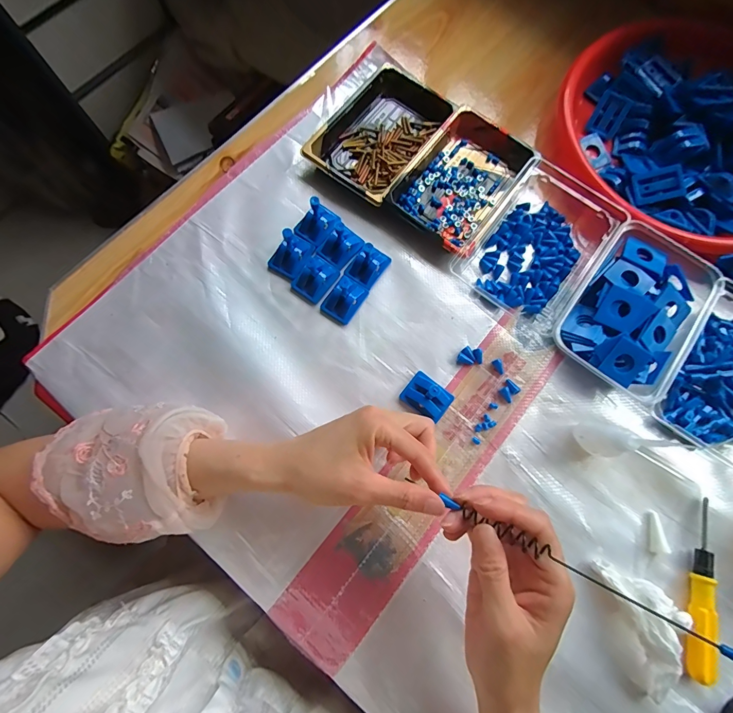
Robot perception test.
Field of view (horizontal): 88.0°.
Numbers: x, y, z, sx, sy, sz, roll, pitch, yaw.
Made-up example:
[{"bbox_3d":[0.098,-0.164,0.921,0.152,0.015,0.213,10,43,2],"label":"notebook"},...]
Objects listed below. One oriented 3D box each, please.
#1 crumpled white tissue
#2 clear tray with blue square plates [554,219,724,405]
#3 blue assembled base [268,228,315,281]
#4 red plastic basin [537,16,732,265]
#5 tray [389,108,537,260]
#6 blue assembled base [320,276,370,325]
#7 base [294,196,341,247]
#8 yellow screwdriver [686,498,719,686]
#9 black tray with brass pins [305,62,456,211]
[{"bbox_3d":[0.228,0.219,0.308,0.051,0.040,0.098,-18,77,-7],"label":"crumpled white tissue"},{"bbox_3d":[0.264,-0.046,0.378,0.106,0.036,0.159,37,77,7],"label":"clear tray with blue square plates"},{"bbox_3d":[-0.076,-0.108,0.379,0.034,0.039,0.044,37,77,7],"label":"blue assembled base"},{"bbox_3d":[0.372,-0.260,0.436,0.289,0.059,0.289,1,75,-2],"label":"red plastic basin"},{"bbox_3d":[0.107,-0.193,0.416,0.103,0.030,0.161,37,77,7],"label":"tray"},{"bbox_3d":[-0.022,-0.060,0.387,0.034,0.019,0.045,33,77,7],"label":"blue assembled base"},{"bbox_3d":[-0.052,-0.143,0.391,0.037,0.038,0.038,32,76,6],"label":"base"},{"bbox_3d":[0.288,0.198,0.326,0.014,0.018,0.141,15,75,2],"label":"yellow screwdriver"},{"bbox_3d":[0.019,-0.253,0.431,0.108,0.023,0.167,35,77,7],"label":"black tray with brass pins"}]

